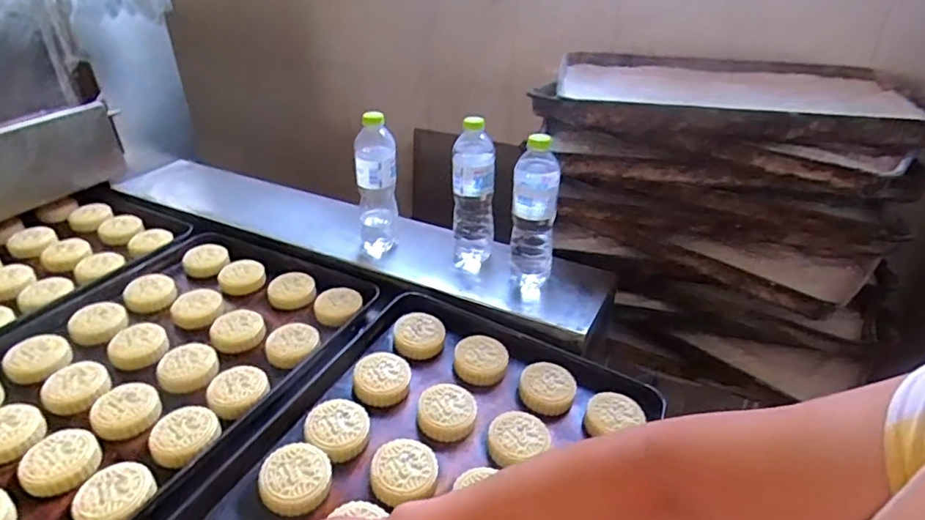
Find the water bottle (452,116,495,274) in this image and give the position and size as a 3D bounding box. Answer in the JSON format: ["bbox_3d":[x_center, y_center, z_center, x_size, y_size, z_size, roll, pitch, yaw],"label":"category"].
[{"bbox_3d":[0.017,-0.096,0.874,0.065,0.230,0.067,-1,33,-1],"label":"water bottle"}]

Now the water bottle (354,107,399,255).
[{"bbox_3d":[-0.138,-0.113,0.914,0.067,0.245,0.062,-3,33,-4],"label":"water bottle"}]

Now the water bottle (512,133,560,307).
[{"bbox_3d":[0.107,-0.053,0.806,0.065,0.236,0.057,-7,33,-9],"label":"water bottle"}]

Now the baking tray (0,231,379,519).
[{"bbox_3d":[-0.437,0.142,0.739,0.421,0.040,0.595,15,36,23],"label":"baking tray"}]

